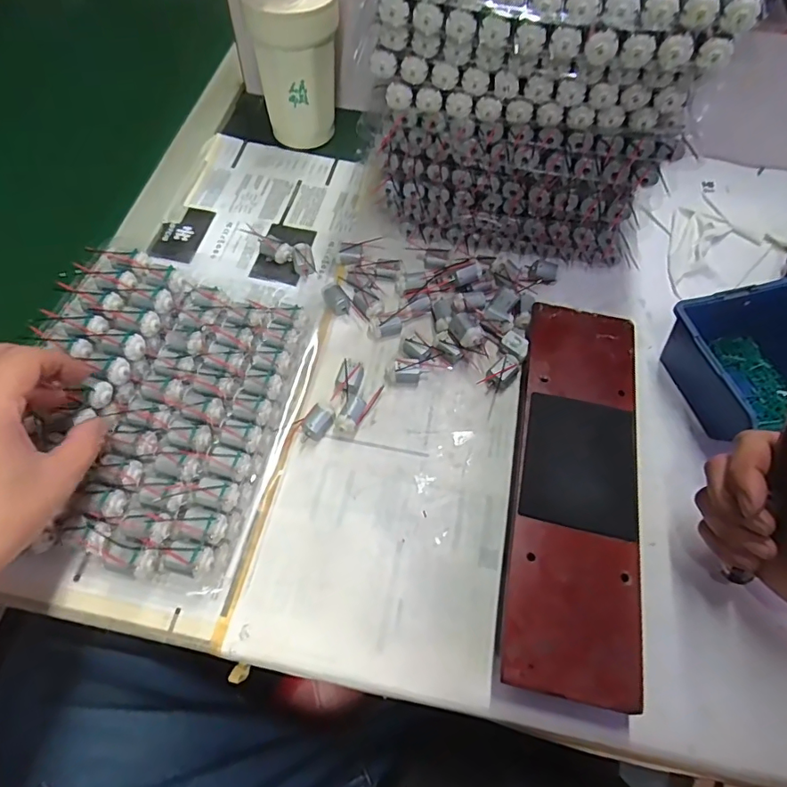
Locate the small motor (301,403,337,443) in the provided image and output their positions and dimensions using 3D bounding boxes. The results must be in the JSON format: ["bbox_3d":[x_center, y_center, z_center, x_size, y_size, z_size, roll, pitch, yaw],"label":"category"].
[{"bbox_3d":[-0.060,0.024,0.394,0.016,0.017,0.029,28,65,13],"label":"small motor"}]

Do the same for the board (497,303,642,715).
[{"bbox_3d":[0.131,0.058,0.373,0.081,0.032,0.288,11,62,5],"label":"board"}]

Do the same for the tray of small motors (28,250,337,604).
[{"bbox_3d":[-0.174,0.001,0.382,0.188,0.057,0.248,11,62,5],"label":"tray of small motors"}]

